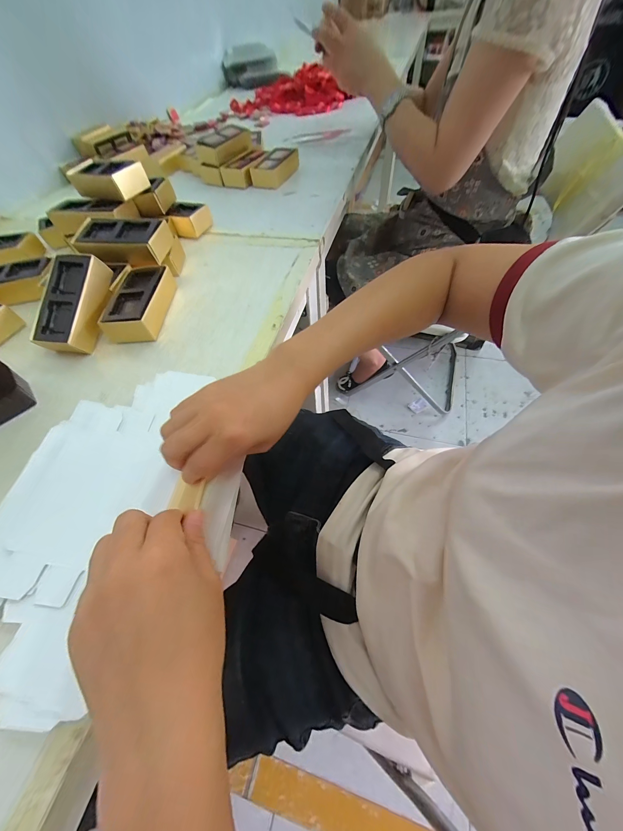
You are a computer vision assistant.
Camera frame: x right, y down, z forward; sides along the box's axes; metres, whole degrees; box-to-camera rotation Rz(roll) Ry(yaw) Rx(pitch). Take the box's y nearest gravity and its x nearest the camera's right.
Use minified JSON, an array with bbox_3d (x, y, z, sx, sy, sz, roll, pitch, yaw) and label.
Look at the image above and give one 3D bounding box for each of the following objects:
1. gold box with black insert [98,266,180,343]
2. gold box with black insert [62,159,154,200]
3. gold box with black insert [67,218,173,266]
[{"bbox_3d":[-0.222,-0.148,0.371,0.059,0.038,0.124,-5,58,1],"label":"gold box with black insert"},{"bbox_3d":[-0.313,-0.367,0.438,0.125,0.034,0.056,19,61,15],"label":"gold box with black insert"},{"bbox_3d":[-0.258,-0.244,0.394,0.121,0.035,0.059,4,58,7],"label":"gold box with black insert"}]

